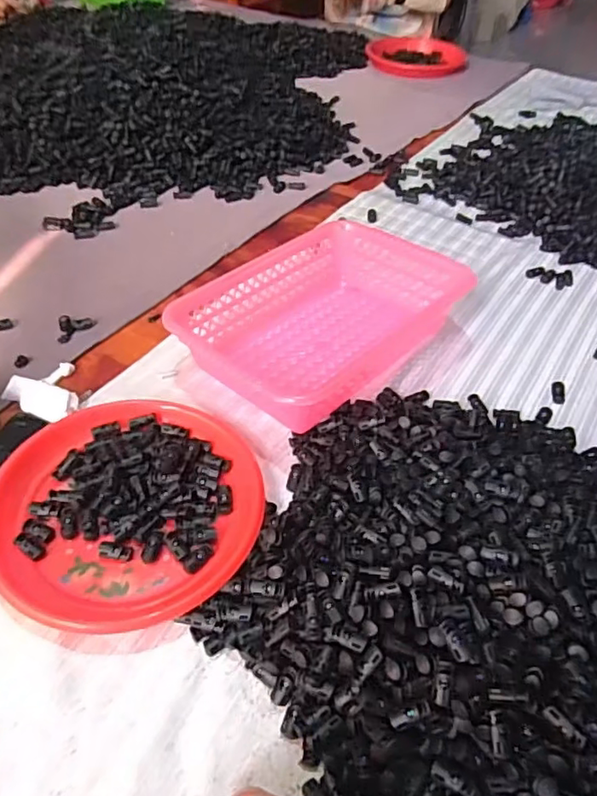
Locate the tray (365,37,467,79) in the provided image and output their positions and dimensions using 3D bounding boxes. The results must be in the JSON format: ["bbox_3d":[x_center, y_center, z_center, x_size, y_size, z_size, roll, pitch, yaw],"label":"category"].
[{"bbox_3d":[0.292,-0.851,1.441,0.230,0.033,0.230,1,47,-2],"label":"tray"}]

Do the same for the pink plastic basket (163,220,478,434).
[{"bbox_3d":[0.023,-0.091,0.655,0.292,0.071,0.206,-35,57,-30],"label":"pink plastic basket"}]

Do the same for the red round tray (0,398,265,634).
[{"bbox_3d":[-0.149,0.088,0.513,0.221,0.028,0.221,1,47,-2],"label":"red round tray"}]

